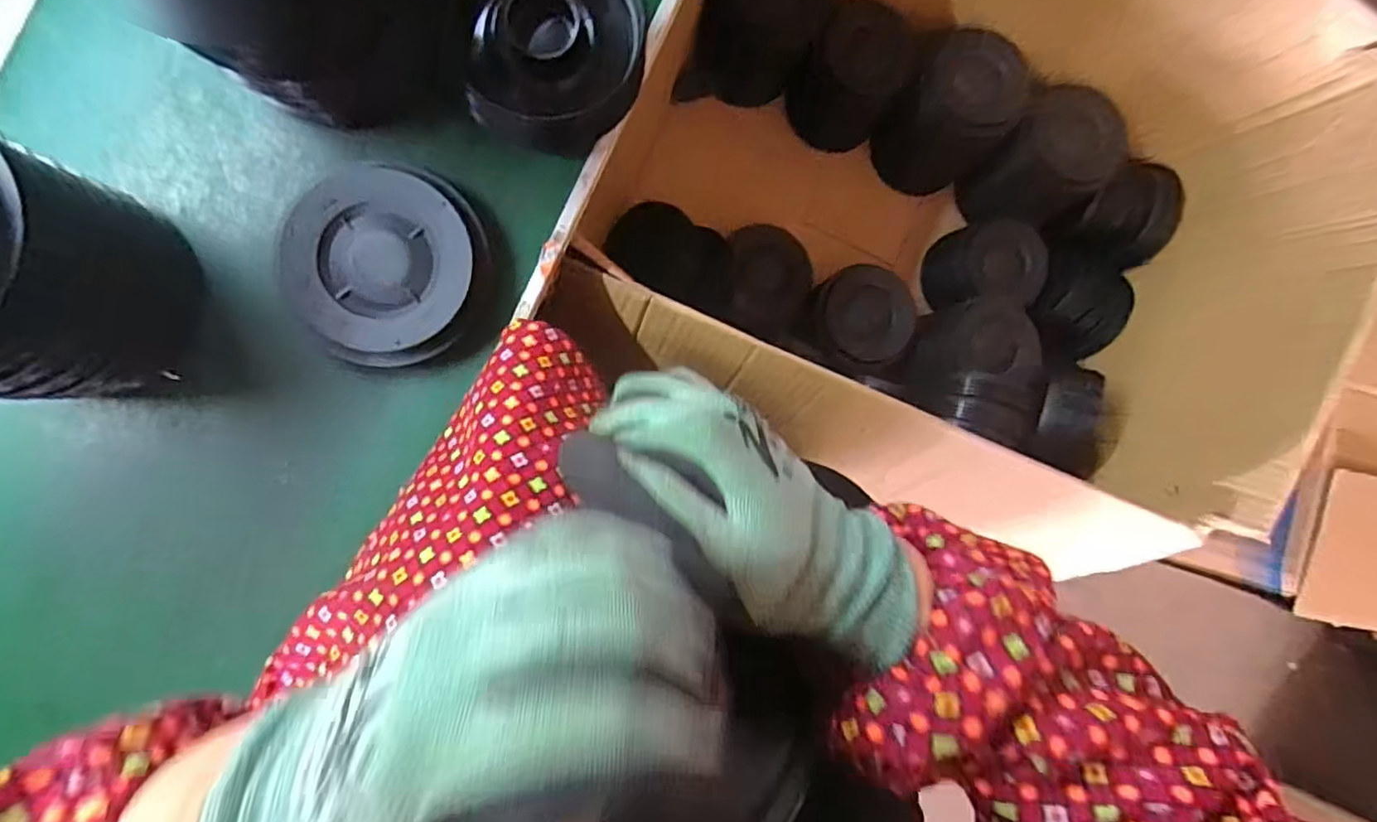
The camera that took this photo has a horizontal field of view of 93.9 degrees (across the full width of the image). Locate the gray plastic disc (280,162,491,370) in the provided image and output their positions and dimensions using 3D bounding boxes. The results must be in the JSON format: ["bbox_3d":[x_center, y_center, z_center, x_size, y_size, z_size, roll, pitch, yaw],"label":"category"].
[{"bbox_3d":[-0.183,-0.089,0.395,0.111,0.024,0.116,0,91,-7],"label":"gray plastic disc"}]

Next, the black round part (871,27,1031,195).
[{"bbox_3d":[0.304,-0.353,0.767,0.120,0.171,0.112,0,91,-7],"label":"black round part"}]

